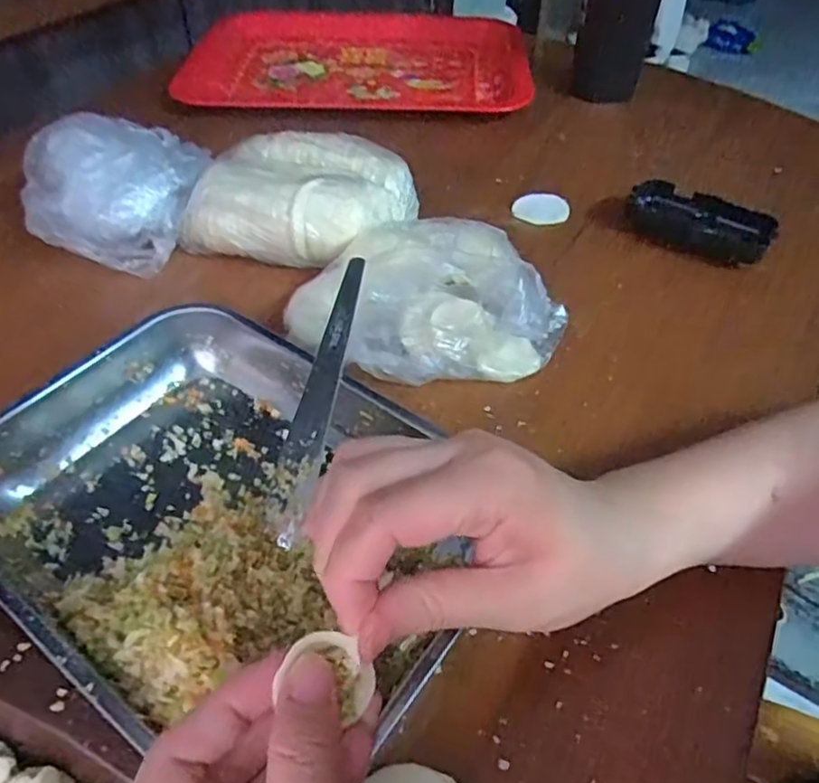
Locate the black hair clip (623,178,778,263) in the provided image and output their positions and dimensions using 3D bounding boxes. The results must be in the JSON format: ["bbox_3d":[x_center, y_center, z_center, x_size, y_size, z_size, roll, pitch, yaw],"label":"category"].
[{"bbox_3d":[0.229,-0.134,0.527,0.110,0.027,0.054,27,51,22],"label":"black hair clip"}]

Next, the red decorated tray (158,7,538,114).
[{"bbox_3d":[-0.054,-0.379,0.757,0.378,0.037,0.292,6,47,5],"label":"red decorated tray"}]

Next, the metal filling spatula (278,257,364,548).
[{"bbox_3d":[-0.047,-0.003,0.361,0.020,0.010,0.173,8,60,5],"label":"metal filling spatula"}]

